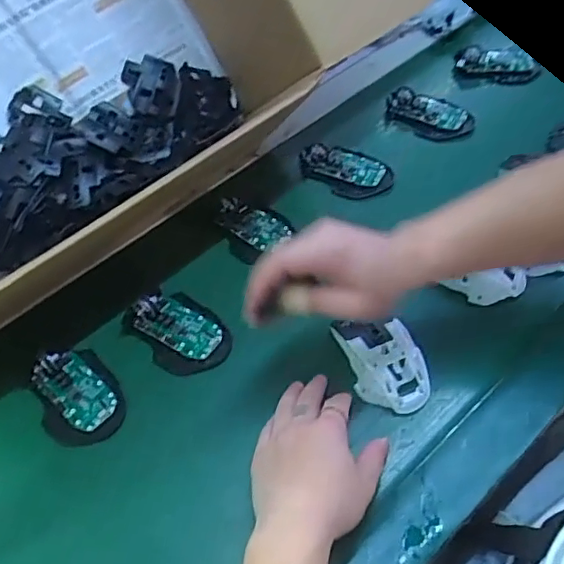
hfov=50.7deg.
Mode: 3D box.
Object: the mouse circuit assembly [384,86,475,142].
[{"bbox_3d":[0.191,-0.221,0.781,0.119,0.017,0.074,30,60,24],"label":"mouse circuit assembly"}]

